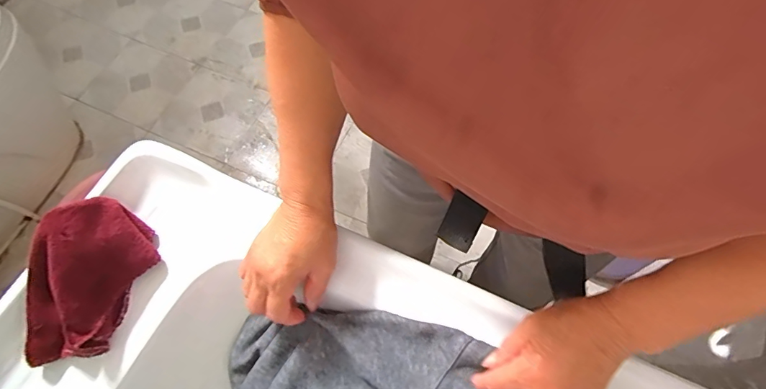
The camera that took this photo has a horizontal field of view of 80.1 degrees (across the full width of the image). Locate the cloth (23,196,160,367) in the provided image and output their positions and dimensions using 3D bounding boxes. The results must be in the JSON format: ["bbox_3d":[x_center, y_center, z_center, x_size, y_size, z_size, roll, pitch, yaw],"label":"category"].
[{"bbox_3d":[-0.307,0.085,0.459,0.086,0.076,0.166,17,66,10],"label":"cloth"}]

